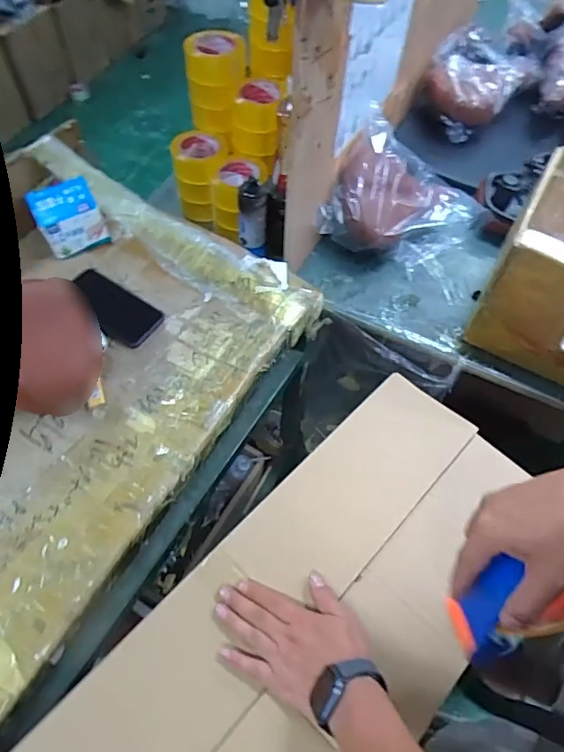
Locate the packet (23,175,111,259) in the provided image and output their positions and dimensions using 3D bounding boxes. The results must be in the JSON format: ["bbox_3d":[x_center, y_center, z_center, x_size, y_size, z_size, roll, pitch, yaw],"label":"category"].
[{"bbox_3d":[-0.366,-0.270,0.864,0.104,0.114,0.031,-21,25,-10],"label":"packet"}]

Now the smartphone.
[{"bbox_3d":[-0.281,-0.113,0.828,0.165,0.006,0.082,34,63,9],"label":"smartphone"}]

